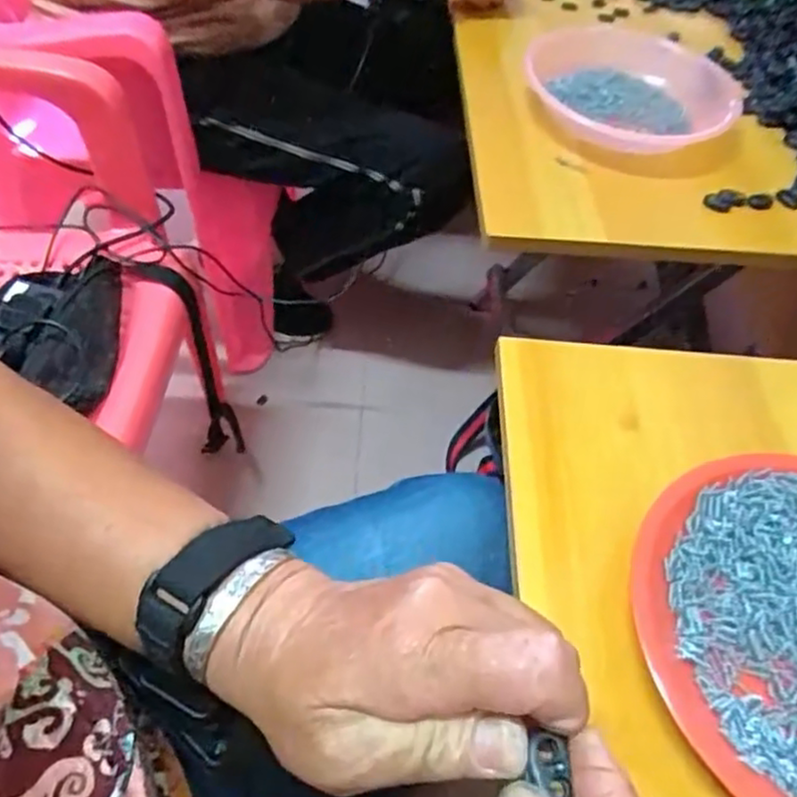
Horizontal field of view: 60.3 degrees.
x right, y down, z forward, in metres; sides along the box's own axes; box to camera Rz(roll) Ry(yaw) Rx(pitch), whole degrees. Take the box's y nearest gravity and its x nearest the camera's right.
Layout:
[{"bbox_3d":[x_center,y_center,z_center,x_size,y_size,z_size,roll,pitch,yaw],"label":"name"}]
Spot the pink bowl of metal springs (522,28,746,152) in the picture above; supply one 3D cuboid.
[{"bbox_3d":[0.210,-0.277,0.621,0.178,0.046,0.168,2,53,-3],"label":"pink bowl of metal springs"}]

